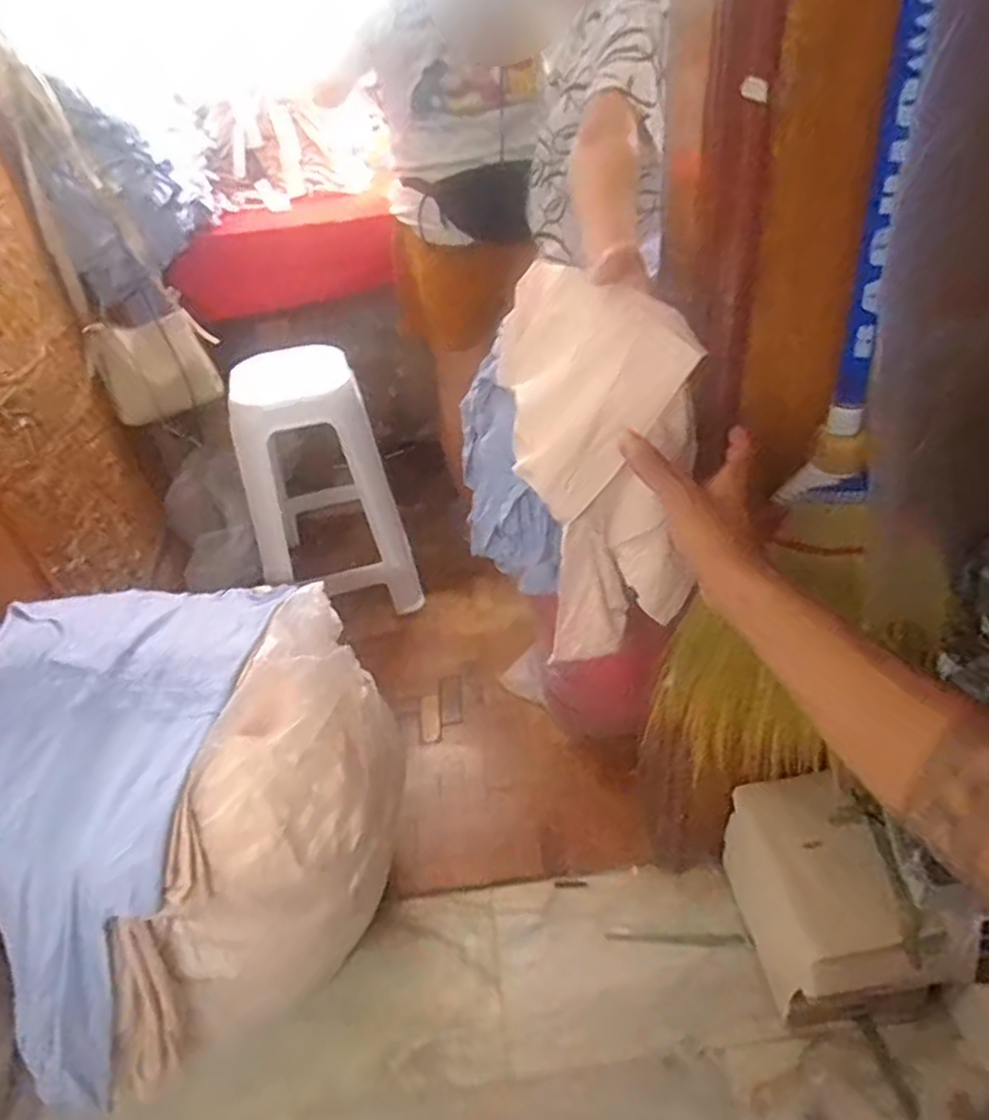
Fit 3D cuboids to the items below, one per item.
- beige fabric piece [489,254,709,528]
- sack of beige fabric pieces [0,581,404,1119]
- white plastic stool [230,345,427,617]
[{"bbox_3d":[0.065,-0.168,0.644,0.178,0.199,0.030,47,35,14],"label":"beige fabric piece"},{"bbox_3d":[-0.439,0.356,1.045,0.554,0.507,0.508,-25,40,-23],"label":"sack of beige fabric pieces"},{"bbox_3d":[-0.425,-0.195,1.769,0.366,0.603,0.347,-10,37,-5],"label":"white plastic stool"}]

